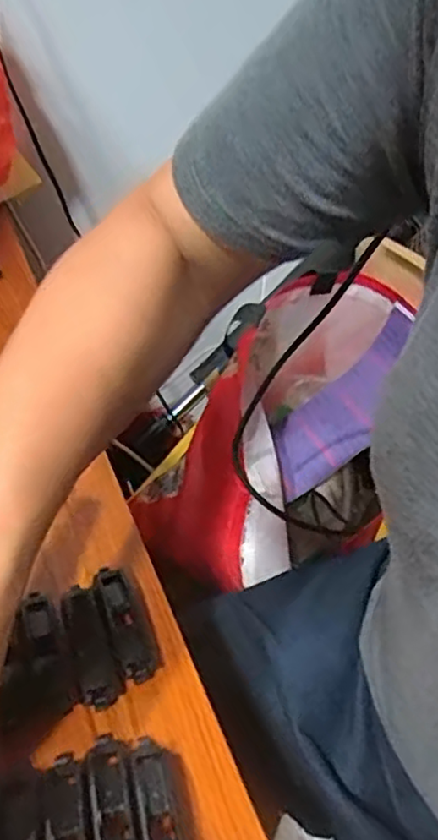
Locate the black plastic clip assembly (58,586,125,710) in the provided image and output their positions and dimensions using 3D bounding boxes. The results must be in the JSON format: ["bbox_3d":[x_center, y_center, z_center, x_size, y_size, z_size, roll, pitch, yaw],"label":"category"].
[{"bbox_3d":[-0.065,0.114,0.339,0.021,0.011,0.069,-9,39,-19],"label":"black plastic clip assembly"}]

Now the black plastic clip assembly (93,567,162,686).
[{"bbox_3d":[-0.049,0.104,0.350,0.022,0.011,0.068,-10,39,-20],"label":"black plastic clip assembly"}]

